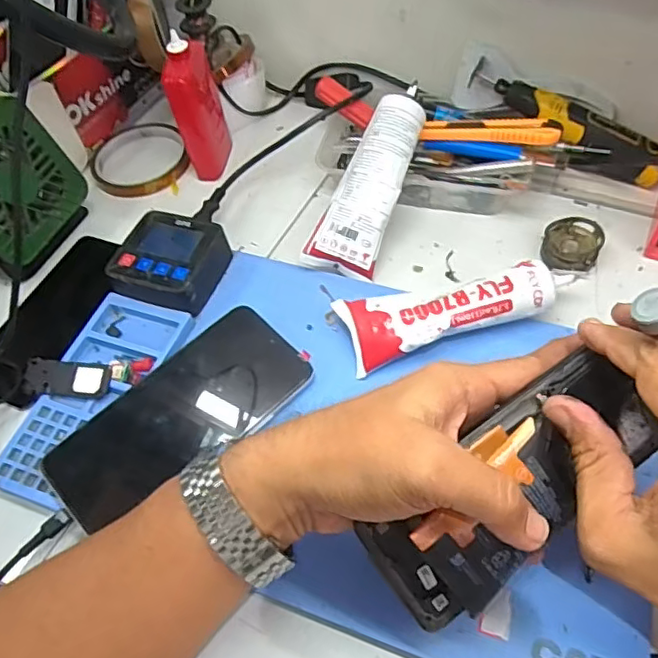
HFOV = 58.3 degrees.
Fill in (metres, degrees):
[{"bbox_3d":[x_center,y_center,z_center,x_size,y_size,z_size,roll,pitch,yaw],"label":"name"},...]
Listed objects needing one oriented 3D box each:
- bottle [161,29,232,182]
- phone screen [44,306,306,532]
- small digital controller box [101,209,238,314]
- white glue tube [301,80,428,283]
[{"bbox_3d":[-0.109,-0.184,0.489,0.040,0.102,0.054,-13,55,-4],"label":"bottle"},{"bbox_3d":[-0.091,0.054,0.365,0.073,0.007,0.160,42,71,18],"label":"phone screen"},{"bbox_3d":[-0.117,-0.046,0.433,0.068,0.034,0.075,16,58,16],"label":"small digital controller box"},{"bbox_3d":[0.034,-0.111,0.436,0.044,0.028,0.148,22,87,19],"label":"white glue tube"}]

